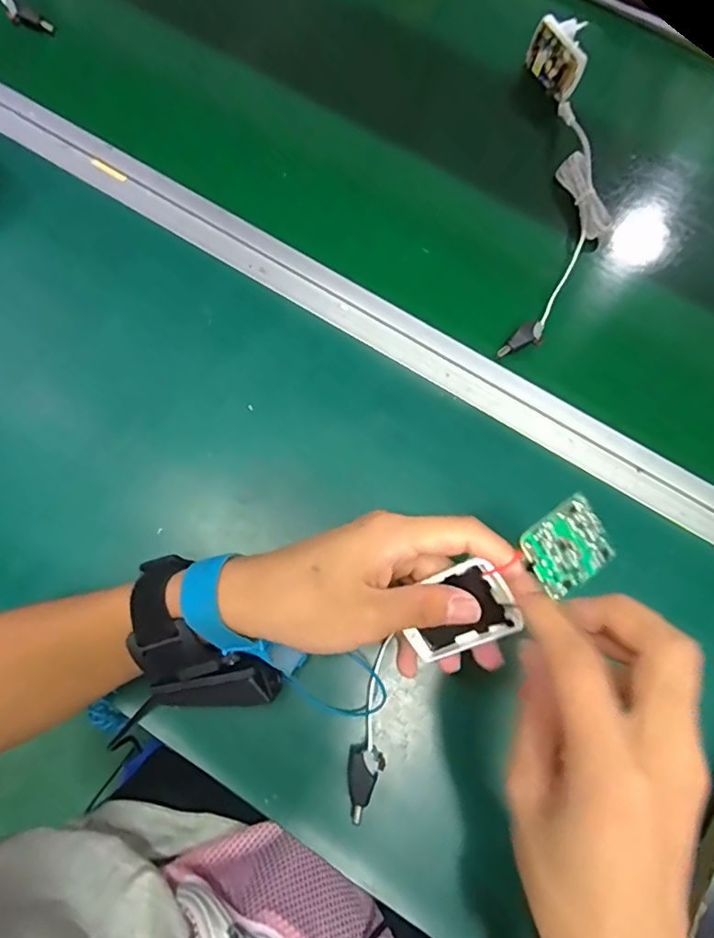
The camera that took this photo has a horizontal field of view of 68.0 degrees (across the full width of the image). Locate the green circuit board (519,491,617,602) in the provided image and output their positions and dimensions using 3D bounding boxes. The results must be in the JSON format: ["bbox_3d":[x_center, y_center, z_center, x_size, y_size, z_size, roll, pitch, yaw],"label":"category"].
[{"bbox_3d":[0.100,0.036,0.250,0.053,0.004,0.035,-28,86,-33],"label":"green circuit board"}]

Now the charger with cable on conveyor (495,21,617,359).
[{"bbox_3d":[0.172,-0.236,0.444,0.076,0.038,0.319,8,77,3],"label":"charger with cable on conveyor"}]

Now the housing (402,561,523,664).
[{"bbox_3d":[0.050,0.071,0.262,0.060,0.007,0.039,-35,86,32],"label":"housing"}]

